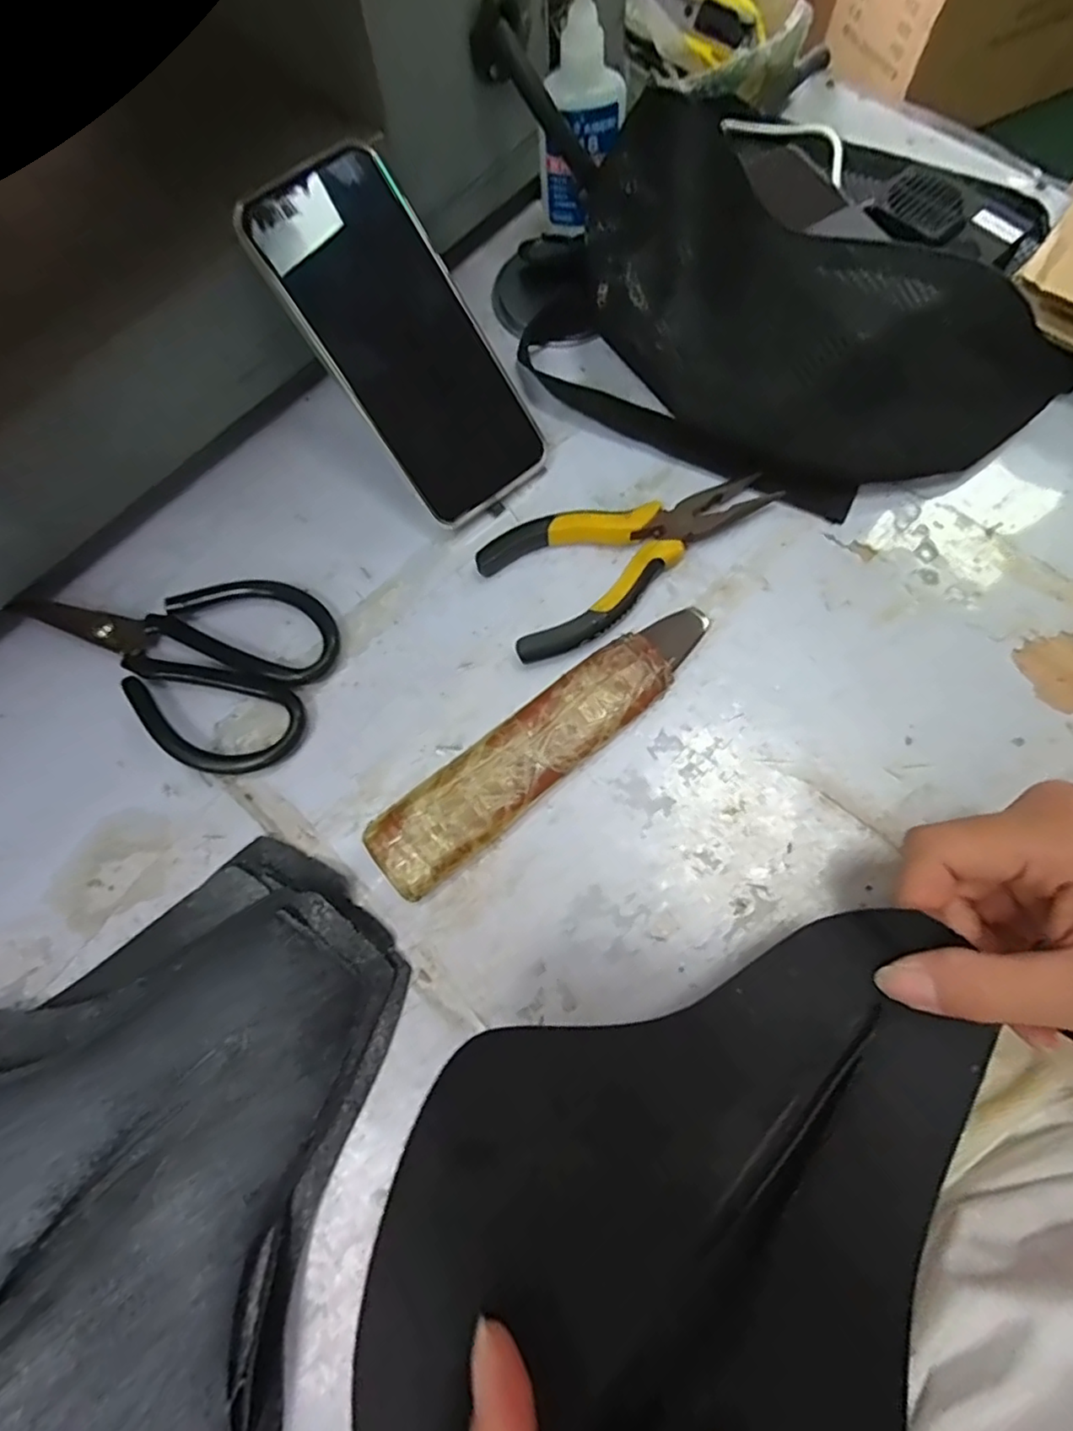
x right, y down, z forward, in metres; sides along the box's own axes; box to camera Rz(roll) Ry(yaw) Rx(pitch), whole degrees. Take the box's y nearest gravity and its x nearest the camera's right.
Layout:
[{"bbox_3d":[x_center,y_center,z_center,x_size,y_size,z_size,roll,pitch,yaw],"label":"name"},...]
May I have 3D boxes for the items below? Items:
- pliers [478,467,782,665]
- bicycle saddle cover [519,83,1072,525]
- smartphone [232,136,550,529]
[{"bbox_3d":[0.050,-0.084,0.324,0.149,0.023,0.069,-22,73,-5],"label":"pliers"},{"bbox_3d":[0.129,-0.199,0.316,0.282,0.093,0.133,22,75,10],"label":"bicycle saddle cover"},{"bbox_3d":[-0.064,-0.182,0.313,0.077,0.005,0.163,-40,111,-8],"label":"smartphone"}]

